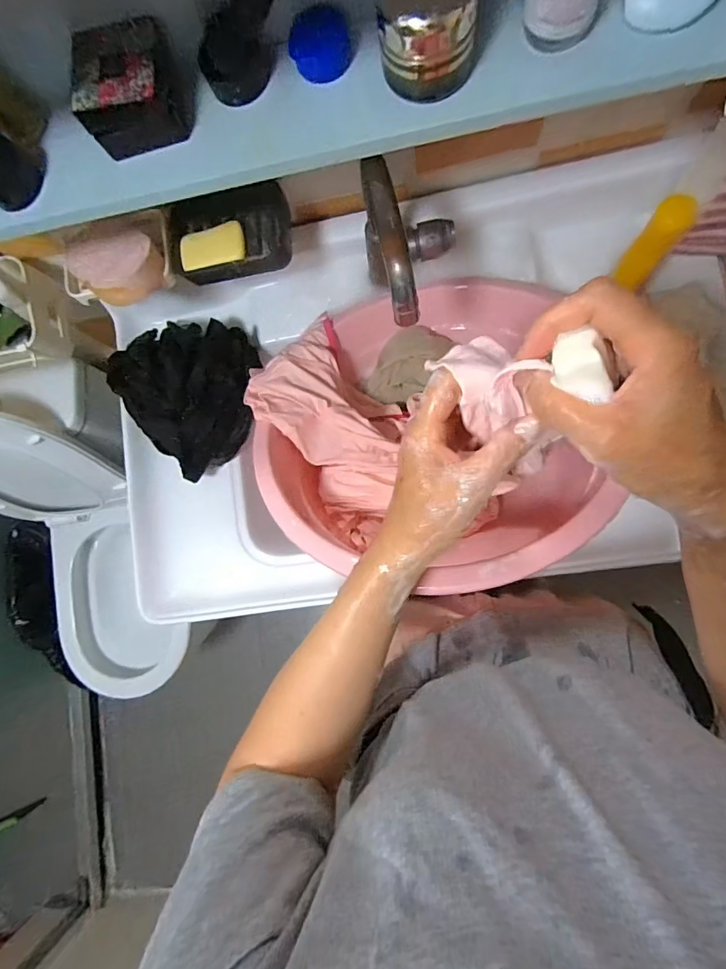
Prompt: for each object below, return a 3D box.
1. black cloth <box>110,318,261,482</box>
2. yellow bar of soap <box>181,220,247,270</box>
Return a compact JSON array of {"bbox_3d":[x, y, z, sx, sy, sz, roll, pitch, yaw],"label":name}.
[{"bbox_3d":[-0.222,-0.132,0.592,0.182,0.083,0.172,-45,81,2],"label":"black cloth"},{"bbox_3d":[-0.172,-0.270,0.507,0.076,0.013,0.042,-7,84,7],"label":"yellow bar of soap"}]

